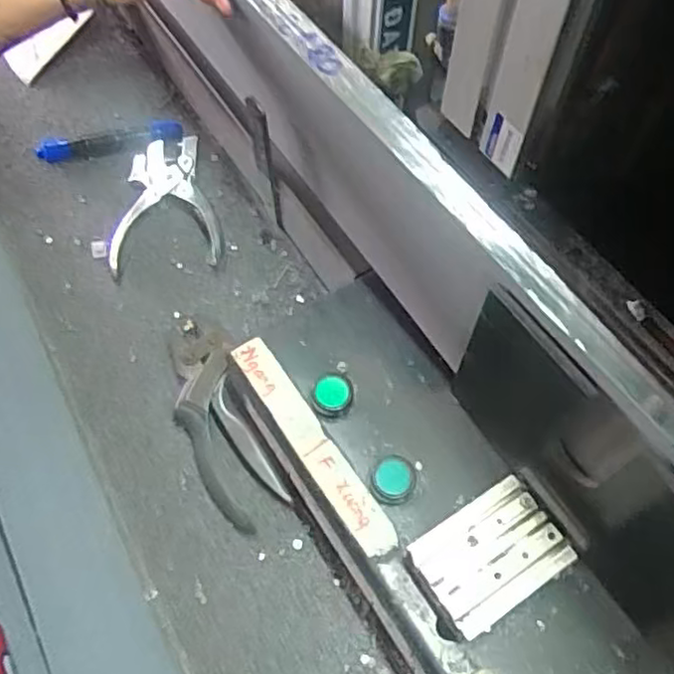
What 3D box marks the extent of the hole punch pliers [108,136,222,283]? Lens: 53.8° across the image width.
[{"bbox_3d":[-0.160,-0.122,0.607,0.097,0.029,0.135,-8,62,-6],"label":"hole punch pliers"}]

